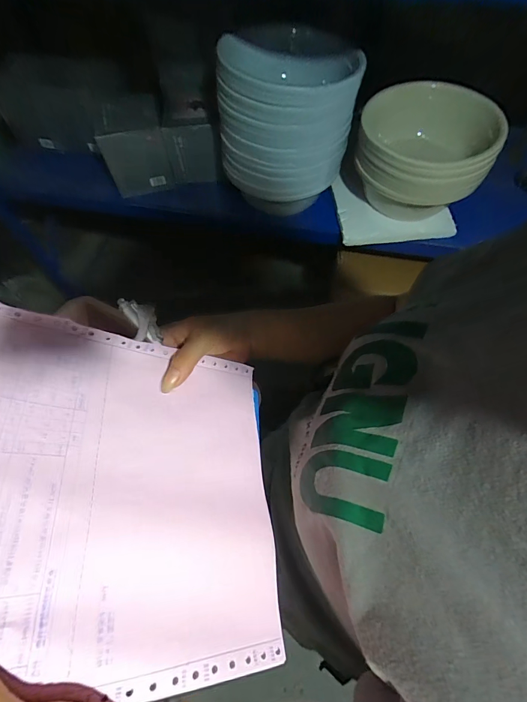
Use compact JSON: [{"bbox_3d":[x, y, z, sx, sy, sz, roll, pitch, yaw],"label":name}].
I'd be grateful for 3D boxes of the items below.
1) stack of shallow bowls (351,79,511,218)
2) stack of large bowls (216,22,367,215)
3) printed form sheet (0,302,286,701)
[{"bbox_3d":[0.389,-0.488,0.892,0.309,0.223,0.268,24,65,13],"label":"stack of shallow bowls"},{"bbox_3d":[0.051,-0.560,0.875,0.304,0.291,0.250,-6,62,-3],"label":"stack of large bowls"},{"bbox_3d":[-0.110,0.085,0.234,0.272,0.018,0.229,17,49,-35],"label":"printed form sheet"}]

